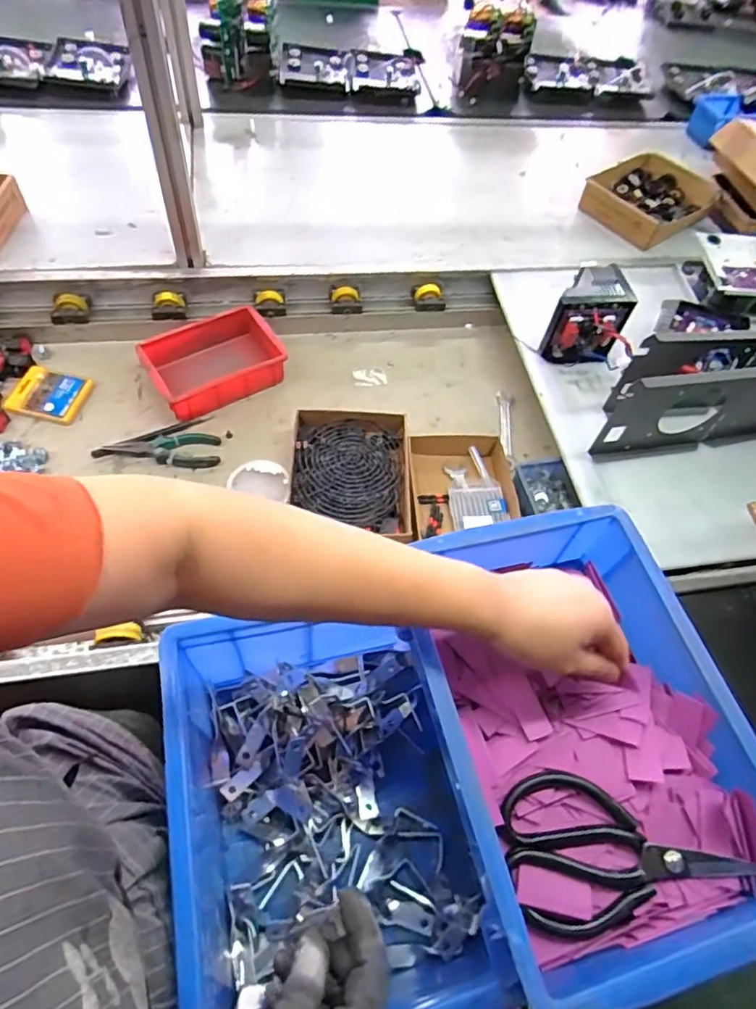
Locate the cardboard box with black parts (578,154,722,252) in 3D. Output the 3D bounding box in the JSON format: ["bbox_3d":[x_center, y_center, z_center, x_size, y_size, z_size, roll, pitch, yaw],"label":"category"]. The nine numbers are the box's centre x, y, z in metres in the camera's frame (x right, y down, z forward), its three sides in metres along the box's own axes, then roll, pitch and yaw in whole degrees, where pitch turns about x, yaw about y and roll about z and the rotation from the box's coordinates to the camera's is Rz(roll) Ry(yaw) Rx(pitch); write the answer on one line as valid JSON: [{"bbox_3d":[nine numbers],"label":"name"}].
[{"bbox_3d":[0.543,-0.608,1.122,0.247,0.052,0.185,-31,66,-22],"label":"cardboard box with black parts"}]

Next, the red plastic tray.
[{"bbox_3d":[-0.254,-0.224,0.884,0.202,0.054,0.143,-28,65,-20],"label":"red plastic tray"}]

